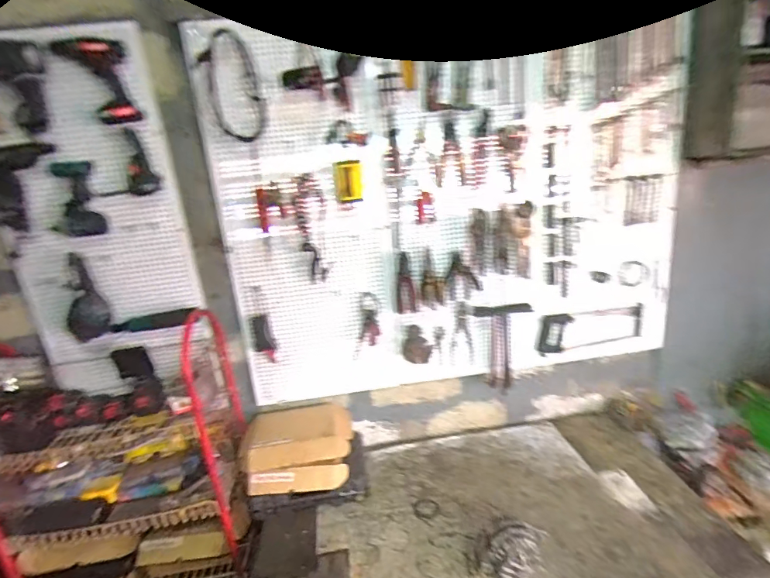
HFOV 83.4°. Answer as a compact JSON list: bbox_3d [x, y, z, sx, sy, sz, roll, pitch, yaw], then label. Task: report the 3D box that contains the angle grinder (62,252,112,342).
[{"bbox_3d":[-0.873,0.028,1.252,0.102,0.249,0.088,-17,20,-34],"label":"angle grinder"}]

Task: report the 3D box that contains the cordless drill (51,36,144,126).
[{"bbox_3d":[-0.720,-0.523,1.094,0.144,0.190,0.059,-19,21,-39],"label":"cordless drill"}]

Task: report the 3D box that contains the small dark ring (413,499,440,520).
[{"bbox_3d":[0.127,0.675,1.331,0.080,0.004,0.076,0,17,18],"label":"small dark ring"}]

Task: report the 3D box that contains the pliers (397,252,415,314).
[{"bbox_3d":[0.066,-0.018,1.453,0.062,0.200,0.008,-7,16,-3],"label":"pliers"}]

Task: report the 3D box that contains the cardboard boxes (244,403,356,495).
[{"bbox_3d":[-0.285,0.499,1.438,0.339,0.196,0.282,-9,17,-10],"label":"cardboard boxes"}]

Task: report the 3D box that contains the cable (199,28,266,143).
[{"bbox_3d":[-0.417,-0.555,1.191,0.142,0.274,0.032,-9,17,-12],"label":"cable"}]

